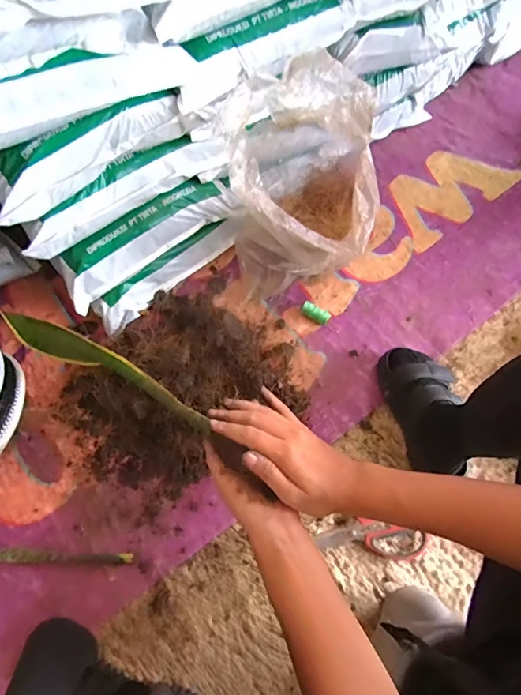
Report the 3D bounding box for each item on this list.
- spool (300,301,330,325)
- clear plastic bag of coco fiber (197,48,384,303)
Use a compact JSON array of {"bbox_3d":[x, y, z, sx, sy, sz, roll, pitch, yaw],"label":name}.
[{"bbox_3d":[0.101,-0.063,0.816,0.053,0.024,0.025,30,69,12],"label":"spool"},{"bbox_3d":[0.076,-0.243,0.713,0.214,0.343,0.244,17,67,7],"label":"clear plastic bag of coco fiber"}]

